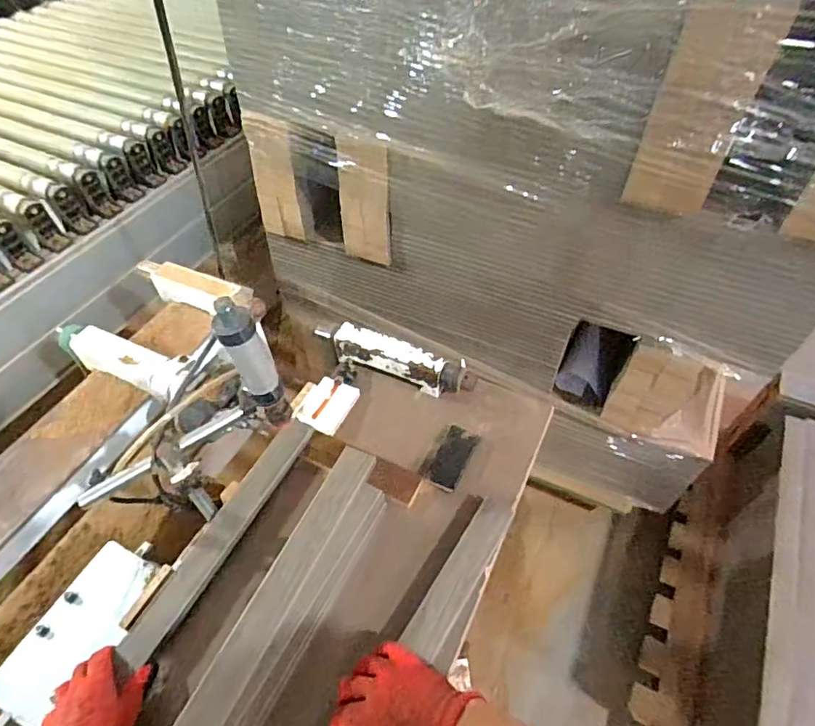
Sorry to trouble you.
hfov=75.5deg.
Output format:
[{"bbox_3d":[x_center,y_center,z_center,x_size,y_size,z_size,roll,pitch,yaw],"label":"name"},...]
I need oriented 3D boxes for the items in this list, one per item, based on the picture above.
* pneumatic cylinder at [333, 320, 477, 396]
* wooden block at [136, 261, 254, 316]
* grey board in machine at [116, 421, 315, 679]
[{"bbox_3d":[-0.007,-0.001,0.923,0.254,0.063,0.043,18,52,17],"label":"pneumatic cylinder"},{"bbox_3d":[-0.453,-0.157,1.101,0.278,0.053,0.068,16,51,15],"label":"wooden block"},{"bbox_3d":[-0.337,0.362,0.641,0.042,0.032,0.745,20,54,18],"label":"grey board in machine"}]

